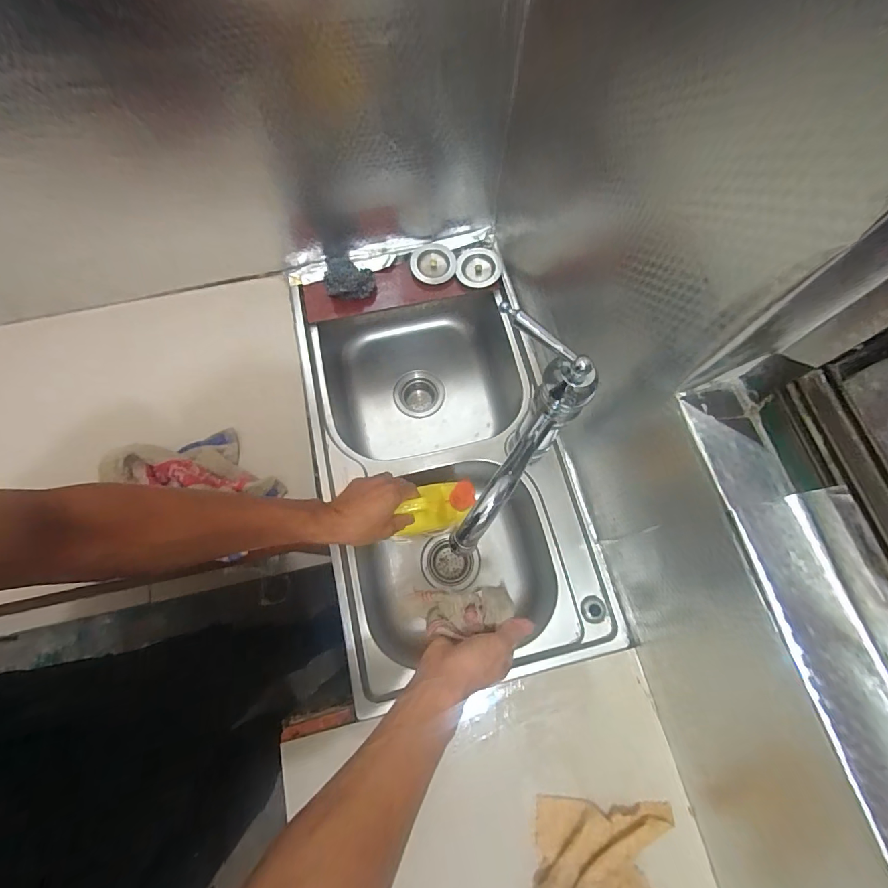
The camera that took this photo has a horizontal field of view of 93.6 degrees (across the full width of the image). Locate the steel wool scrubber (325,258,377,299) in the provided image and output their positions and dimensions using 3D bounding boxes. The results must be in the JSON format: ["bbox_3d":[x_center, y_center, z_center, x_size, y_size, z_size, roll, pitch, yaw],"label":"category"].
[{"bbox_3d":[-0.174,-0.309,0.763,0.087,0.033,0.085,-11,72,-4],"label":"steel wool scrubber"}]

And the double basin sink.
[{"bbox_3d":[-0.012,0.031,0.797,0.396,0.226,0.718,-14,73,-5],"label":"double basin sink"}]

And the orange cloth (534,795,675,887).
[{"bbox_3d":[0.197,0.516,0.507,0.165,0.046,0.135,8,72,3],"label":"orange cloth"}]

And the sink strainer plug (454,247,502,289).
[{"bbox_3d":[0.067,-0.338,0.789,0.082,0.016,0.082,0,72,0],"label":"sink strainer plug"}]

